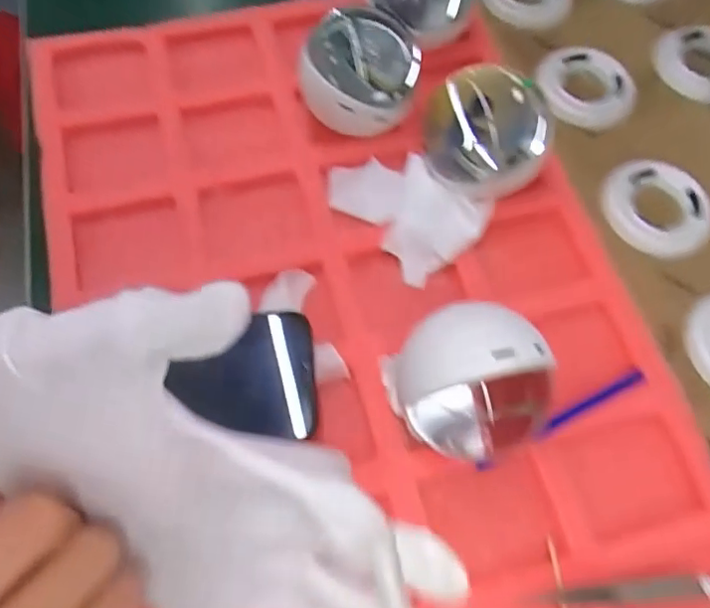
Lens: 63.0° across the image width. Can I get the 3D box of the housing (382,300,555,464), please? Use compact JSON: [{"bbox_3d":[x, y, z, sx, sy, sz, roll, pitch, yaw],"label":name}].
[{"bbox_3d":[0.057,0.037,0.283,0.077,0.064,0.070,-6,65,-4],"label":"housing"}]

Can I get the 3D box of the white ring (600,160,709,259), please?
[{"bbox_3d":[0.200,-0.065,0.380,0.076,0.012,0.082,1,64,-1],"label":"white ring"}]

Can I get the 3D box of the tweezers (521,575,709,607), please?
[{"bbox_3d":[0.129,0.138,0.276,0.095,0.009,0.011,-2,64,-3],"label":"tweezers"}]

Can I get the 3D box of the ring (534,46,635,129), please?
[{"bbox_3d":[0.174,-0.162,0.431,0.072,0.022,0.072,19,65,7],"label":"ring"}]

